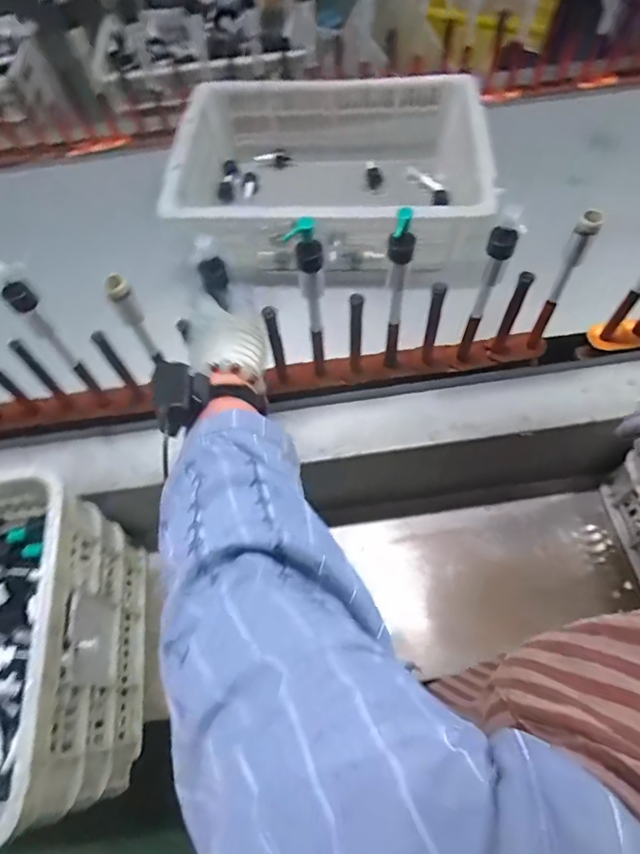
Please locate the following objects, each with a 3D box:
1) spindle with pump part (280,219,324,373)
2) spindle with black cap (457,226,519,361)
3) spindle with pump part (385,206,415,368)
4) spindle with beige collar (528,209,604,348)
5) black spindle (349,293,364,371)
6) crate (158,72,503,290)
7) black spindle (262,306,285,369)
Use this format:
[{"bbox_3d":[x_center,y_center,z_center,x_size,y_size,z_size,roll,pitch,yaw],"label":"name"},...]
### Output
[{"bbox_3d":[-0.011,-0.143,0.599,0.030,0.241,0.026,-18,63,-7],"label":"spindle with pump part"},{"bbox_3d":[0.200,-0.154,0.624,0.026,0.243,0.027,18,64,12],"label":"spindle with black cap"},{"bbox_3d":[0.089,-0.150,0.602,0.026,0.247,0.023,5,62,5],"label":"spindle with pump part"},{"bbox_3d":[0.298,-0.177,0.625,0.025,0.220,0.023,28,67,16],"label":"spindle with beige collar"},{"bbox_3d":[0.047,-0.121,0.653,0.015,0.133,0.018,-4,62,0],"label":"black spindle"},{"bbox_3d":[0.016,-0.438,0.872,0.488,0.180,0.364,4,62,5],"label":"crate"},{"bbox_3d":[-0.059,-0.114,0.642,0.016,0.116,0.012,-13,62,-4],"label":"black spindle"}]

